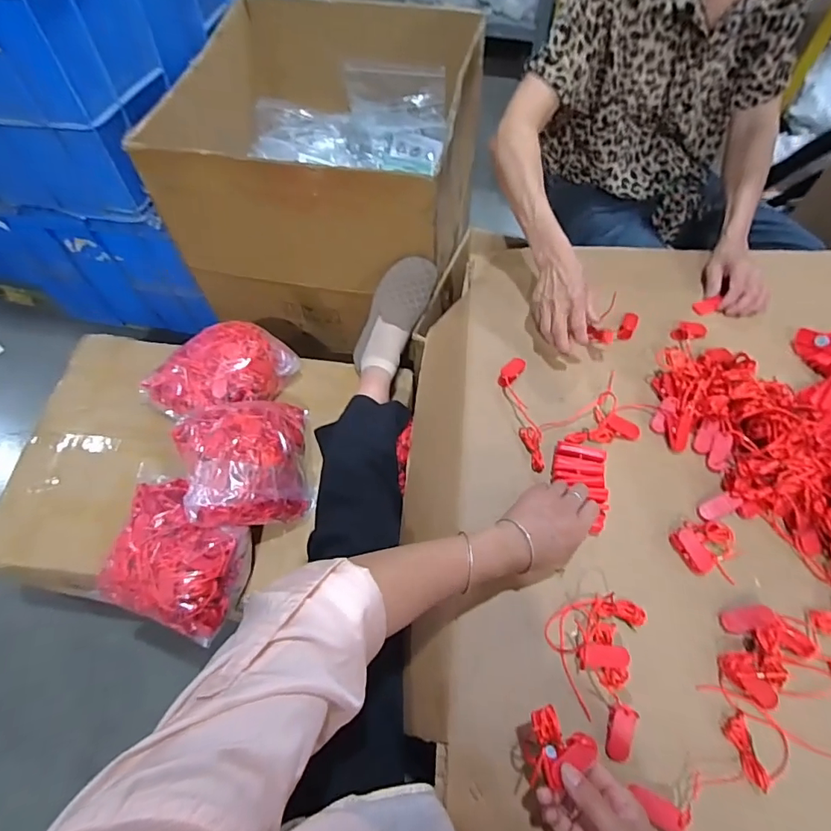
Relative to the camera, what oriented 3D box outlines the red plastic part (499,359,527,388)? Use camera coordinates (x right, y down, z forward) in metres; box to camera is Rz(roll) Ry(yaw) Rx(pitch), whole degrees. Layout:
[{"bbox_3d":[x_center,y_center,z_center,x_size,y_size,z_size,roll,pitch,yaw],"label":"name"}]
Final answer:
[{"bbox_3d":[0.131,-0.062,0.669,0.024,0.010,0.053,36,68,19],"label":"red plastic part"}]

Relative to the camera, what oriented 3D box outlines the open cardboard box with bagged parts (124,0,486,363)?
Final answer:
[{"bbox_3d":[-0.162,-0.501,1.038,0.531,0.400,0.611,12,62,8],"label":"open cardboard box with bagged parts"}]

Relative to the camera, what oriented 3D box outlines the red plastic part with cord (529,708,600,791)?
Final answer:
[{"bbox_3d":[0.132,0.294,0.433,0.055,0.023,0.059,4,61,3],"label":"red plastic part with cord"}]

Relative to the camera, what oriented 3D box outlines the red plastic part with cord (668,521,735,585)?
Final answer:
[{"bbox_3d":[0.327,0.151,0.555,0.066,0.021,0.061,3,61,3],"label":"red plastic part with cord"}]

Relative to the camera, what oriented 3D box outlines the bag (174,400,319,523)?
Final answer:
[{"bbox_3d":[-0.259,0.066,0.746,0.184,0.121,0.201,-16,62,-7],"label":"bag"}]

